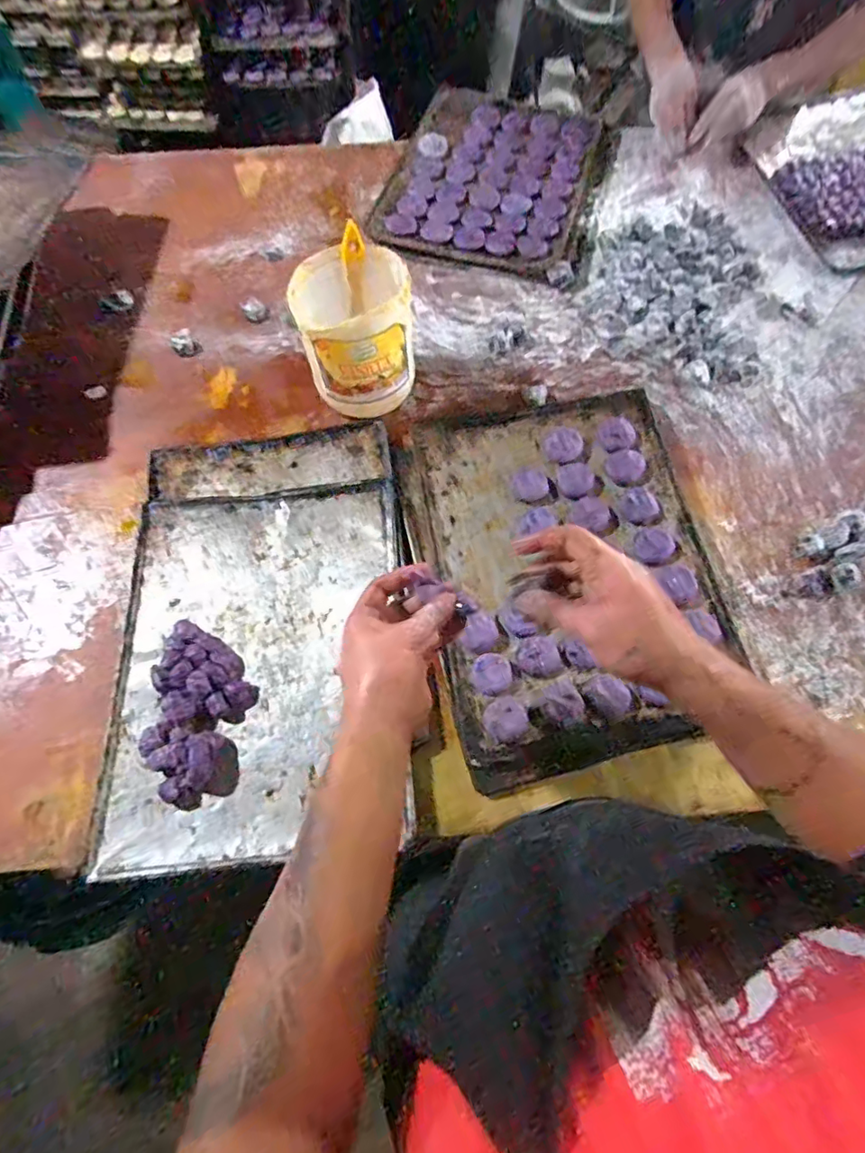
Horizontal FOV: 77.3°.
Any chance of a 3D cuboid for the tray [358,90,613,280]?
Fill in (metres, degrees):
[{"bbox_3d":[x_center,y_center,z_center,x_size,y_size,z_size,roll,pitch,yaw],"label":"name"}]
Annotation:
[{"bbox_3d":[0.108,-0.736,0.976,0.353,0.024,0.468,14,69,7],"label":"tray"}]

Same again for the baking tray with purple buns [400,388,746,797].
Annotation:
[{"bbox_3d":[0.161,-0.012,0.676,0.357,0.033,0.473,-8,68,-2],"label":"baking tray with purple buns"}]

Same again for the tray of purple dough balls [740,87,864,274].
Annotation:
[{"bbox_3d":[0.767,-0.718,0.956,0.318,0.024,0.414,-10,68,-3],"label":"tray of purple dough balls"}]

